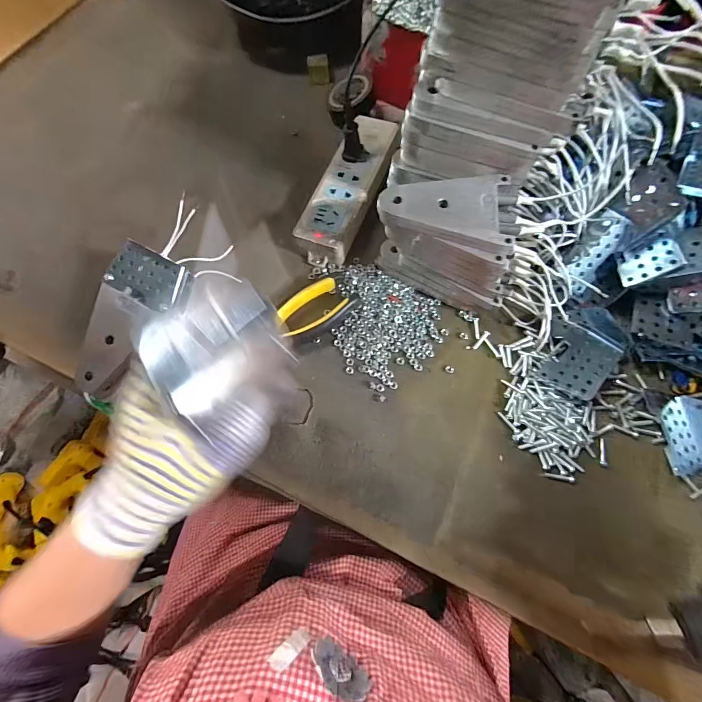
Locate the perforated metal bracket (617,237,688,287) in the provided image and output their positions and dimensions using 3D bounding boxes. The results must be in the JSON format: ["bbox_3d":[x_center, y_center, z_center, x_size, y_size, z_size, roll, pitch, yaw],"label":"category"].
[{"bbox_3d":[0.264,-0.079,0.301,0.044,0.004,0.032,-22,63,35],"label":"perforated metal bracket"}]

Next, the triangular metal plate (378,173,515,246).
[{"bbox_3d":[0.073,-0.115,0.267,0.098,0.006,0.062,5,71,2],"label":"triangular metal plate"}]

